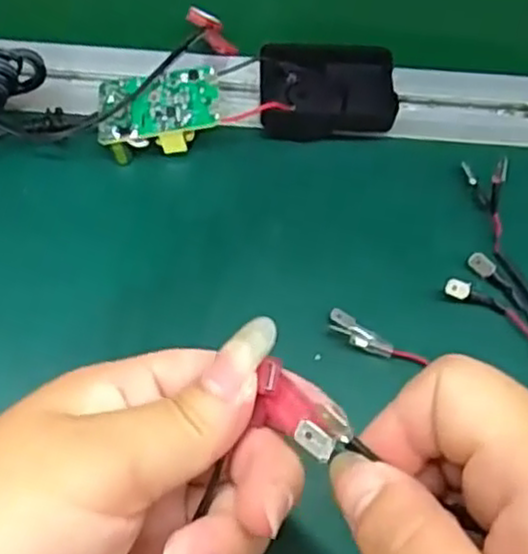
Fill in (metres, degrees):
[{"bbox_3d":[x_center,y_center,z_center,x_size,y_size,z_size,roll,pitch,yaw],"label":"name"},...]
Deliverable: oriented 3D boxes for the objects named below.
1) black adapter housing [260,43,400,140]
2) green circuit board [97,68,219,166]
[{"bbox_3d":[0.028,-0.083,0.326,0.057,0.018,0.044,2,61,0],"label":"black adapter housing"},{"bbox_3d":[-0.045,-0.069,0.314,0.049,0.017,0.031,-6,61,-4],"label":"green circuit board"}]

